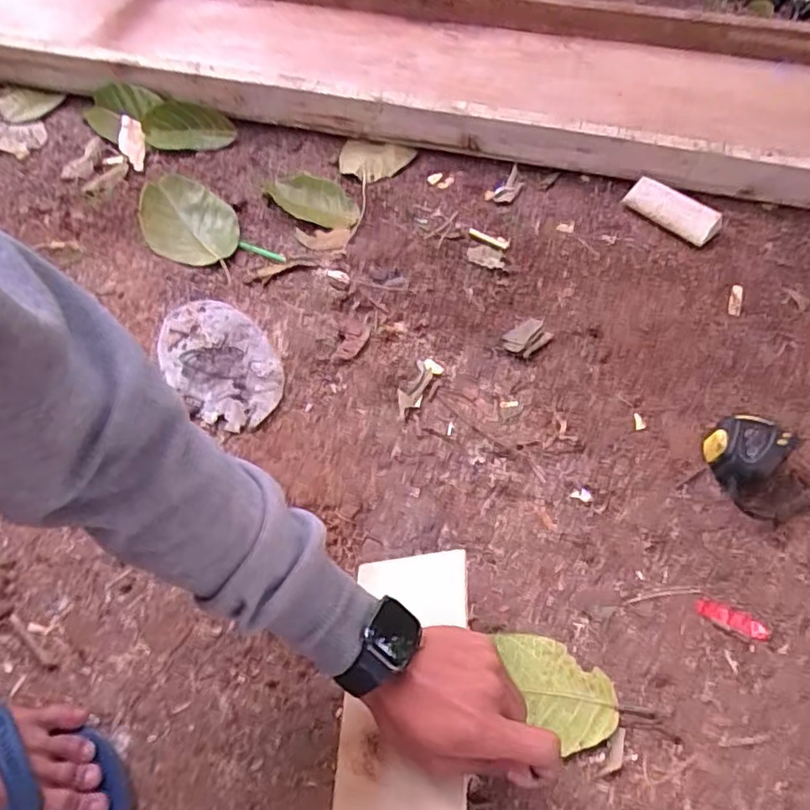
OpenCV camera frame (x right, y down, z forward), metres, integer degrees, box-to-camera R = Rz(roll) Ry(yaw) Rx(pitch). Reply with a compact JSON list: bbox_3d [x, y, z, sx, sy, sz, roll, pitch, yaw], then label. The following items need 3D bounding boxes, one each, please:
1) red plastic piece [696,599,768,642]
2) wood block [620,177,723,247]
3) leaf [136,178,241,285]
[{"bbox_3d":[0.285,0.186,0.561,0.059,0.004,0.021,22,55,13],"label":"red plastic piece"},{"bbox_3d":[0.382,-0.281,0.924,0.140,0.033,0.059,39,60,23],"label":"wood block"},{"bbox_3d":[-0.294,-0.249,0.881,0.115,0.016,0.214,-28,59,-22],"label":"leaf"}]

